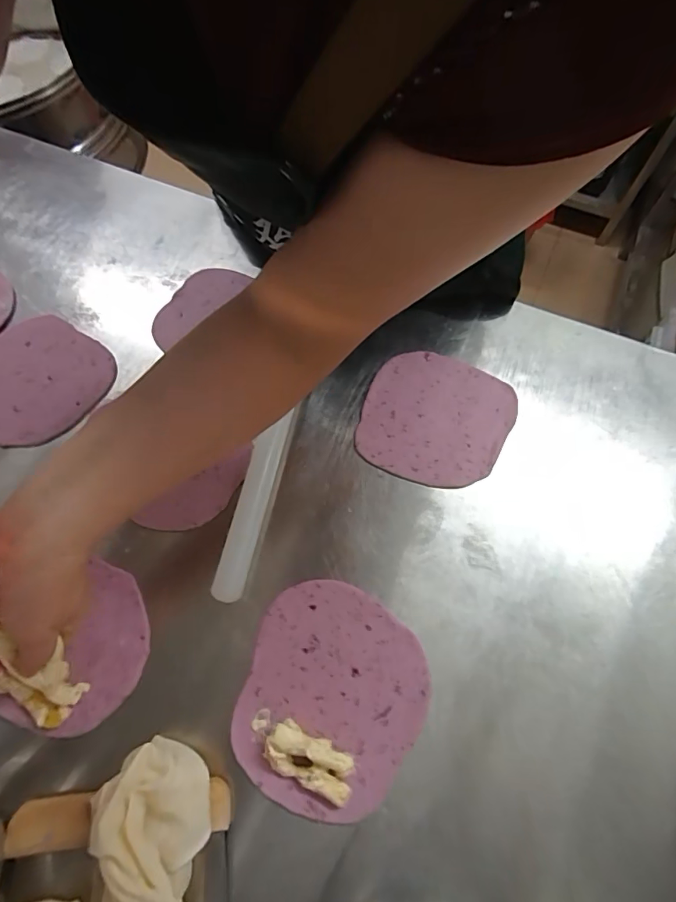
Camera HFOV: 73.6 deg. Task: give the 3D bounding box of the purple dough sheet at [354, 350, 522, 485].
[{"bbox_3d":[0.096,-0.034,0.457,0.140,0.006,0.144,28,68,12],"label":"purple dough sheet"}]

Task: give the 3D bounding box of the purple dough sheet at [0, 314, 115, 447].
[{"bbox_3d":[-0.322,-0.075,0.473,0.155,0.006,0.141,33,70,14],"label":"purple dough sheet"}]

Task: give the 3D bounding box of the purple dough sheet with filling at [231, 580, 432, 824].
[{"bbox_3d":[-0.007,0.185,0.348,0.140,0.023,0.151,29,69,12],"label":"purple dough sheet with filling"}]

